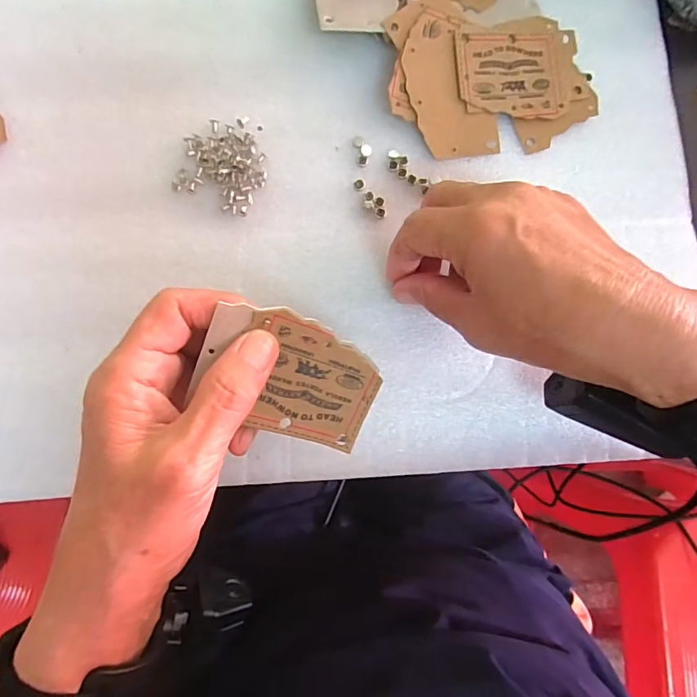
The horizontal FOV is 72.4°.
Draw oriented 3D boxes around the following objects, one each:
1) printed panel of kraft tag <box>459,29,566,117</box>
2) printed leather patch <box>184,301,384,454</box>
[{"bbox_3d":[0.102,-0.168,0.292,0.066,0.004,0.052,-3,87,-7],"label":"printed panel of kraft tag"},{"bbox_3d":[-0.024,0.014,0.217,0.082,0.004,0.055,20,102,-21],"label":"printed leather patch"}]

